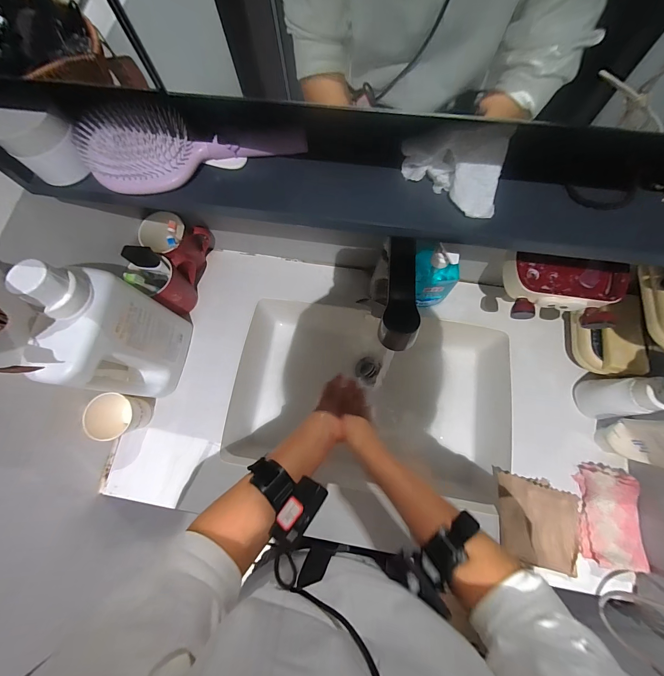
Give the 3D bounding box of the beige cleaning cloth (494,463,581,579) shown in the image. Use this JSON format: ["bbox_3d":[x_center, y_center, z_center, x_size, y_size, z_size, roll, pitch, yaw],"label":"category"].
[{"bbox_3d":[0.340,0.301,0.499,0.125,0.029,0.126,11,75,5],"label":"beige cleaning cloth"}]

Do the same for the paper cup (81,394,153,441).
[{"bbox_3d":[-0.368,0.140,0.534,0.068,0.107,0.074,-1,74,2],"label":"paper cup"}]

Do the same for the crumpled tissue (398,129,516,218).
[{"bbox_3d":[0.122,-0.166,0.289,0.103,0.047,0.051,41,80,12],"label":"crumpled tissue"}]

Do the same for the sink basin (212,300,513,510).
[{"bbox_3d":[0.070,0.110,0.635,0.506,0.117,0.333,8,75,4],"label":"sink basin"}]

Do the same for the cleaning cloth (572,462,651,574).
[{"bbox_3d":[0.444,0.281,0.486,0.076,0.032,0.145,9,75,5],"label":"cleaning cloth"}]

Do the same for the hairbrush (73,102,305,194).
[{"bbox_3d":[-0.143,-0.187,0.308,0.225,0.039,0.074,3,75,3],"label":"hairbrush"}]

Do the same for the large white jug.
[{"bbox_3d":[-0.335,0.004,0.467,0.089,0.281,0.153,9,75,4],"label":"large white jug"}]

